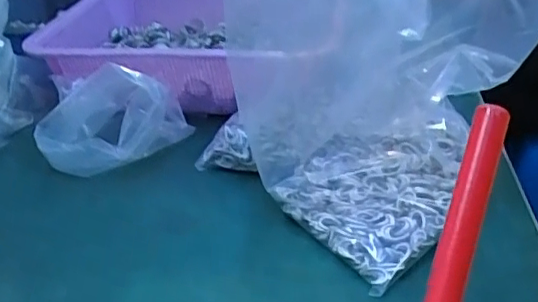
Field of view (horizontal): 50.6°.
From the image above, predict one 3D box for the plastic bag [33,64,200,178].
[{"bbox_3d":[-0.137,-0.032,0.509,0.116,0.083,0.089,3,32,12],"label":"plastic bag"}]

